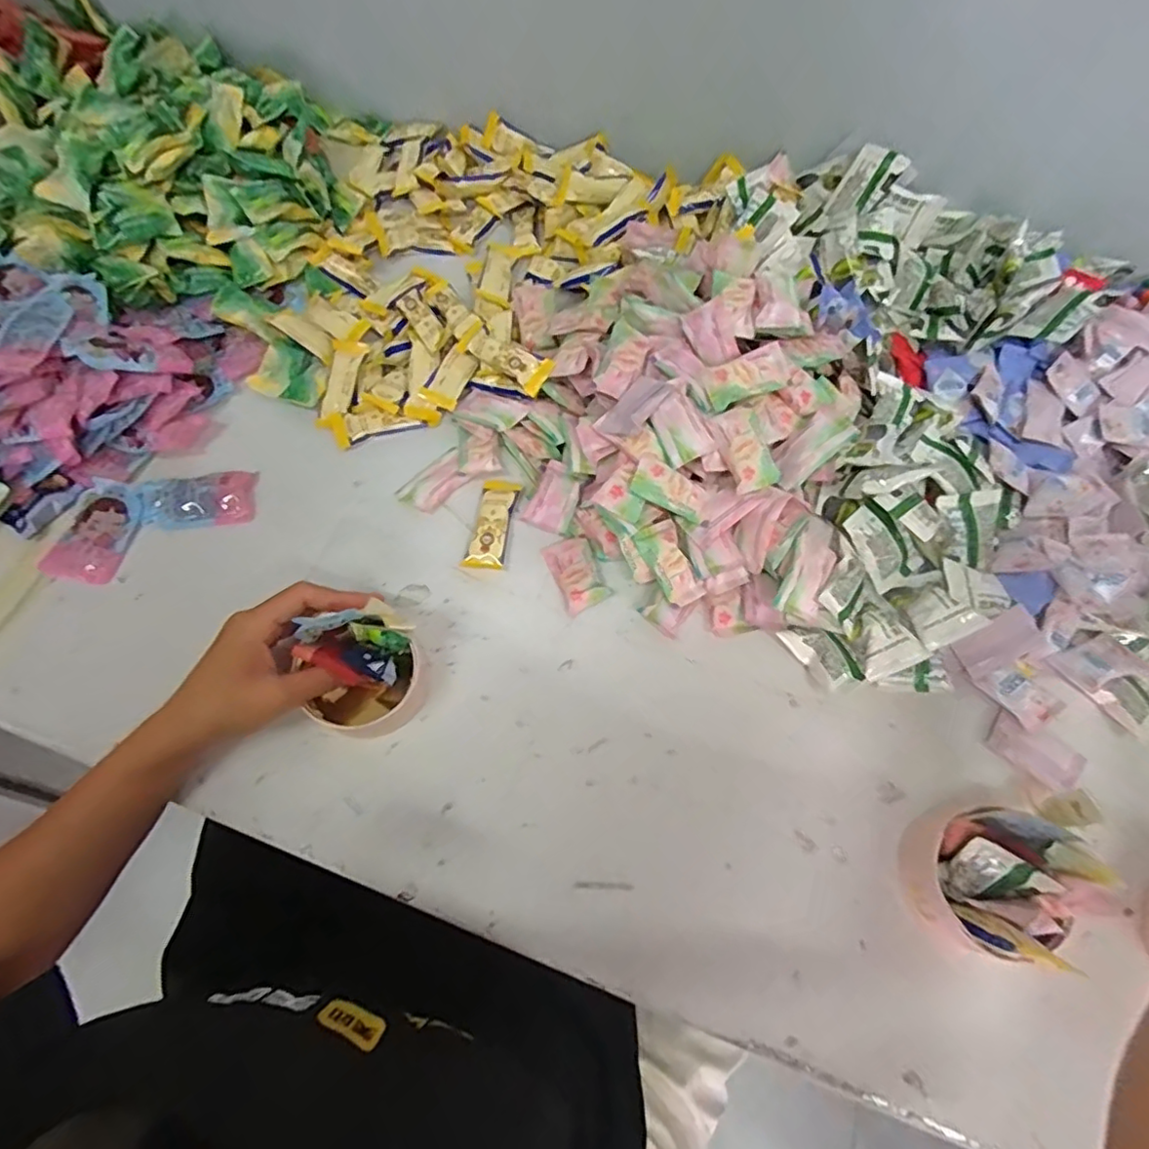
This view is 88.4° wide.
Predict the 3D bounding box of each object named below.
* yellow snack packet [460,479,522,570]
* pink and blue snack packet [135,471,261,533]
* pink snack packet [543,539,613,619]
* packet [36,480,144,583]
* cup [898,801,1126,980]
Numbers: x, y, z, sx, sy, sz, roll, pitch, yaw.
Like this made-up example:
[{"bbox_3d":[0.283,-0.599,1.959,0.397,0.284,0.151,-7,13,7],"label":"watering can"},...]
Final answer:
[{"bbox_3d":[-0.066,-0.041,0.478,0.030,0.013,0.079,9,67,3],"label":"yellow snack packet"},{"bbox_3d":[-0.307,-0.060,0.482,0.087,0.009,0.045,-11,67,-6],"label":"pink and blue snack packet"},{"bbox_3d":[0.002,-0.002,0.461,0.036,0.015,0.060,-21,69,-10],"label":"pink snack packet"},{"bbox_3d":[-0.379,-0.033,0.470,0.051,0.012,0.081,17,67,6],"label":"packet"},{"bbox_3d":[0.254,0.187,0.354,0.076,0.075,0.076,1,66,-1],"label":"cup"}]

